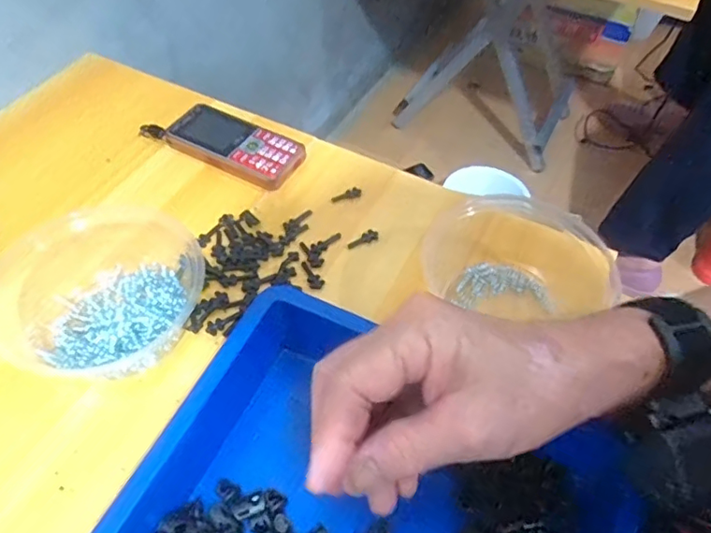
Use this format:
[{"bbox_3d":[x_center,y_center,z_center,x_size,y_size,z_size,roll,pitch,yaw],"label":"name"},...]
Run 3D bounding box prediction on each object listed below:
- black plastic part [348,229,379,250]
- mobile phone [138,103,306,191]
[{"bbox_3d":[0.006,-0.023,0.470,0.028,0.004,0.012,-30,61,-24],"label":"black plastic part"},{"bbox_3d":[-0.126,-0.121,0.528,0.152,0.018,0.062,27,56,16],"label":"mobile phone"}]

